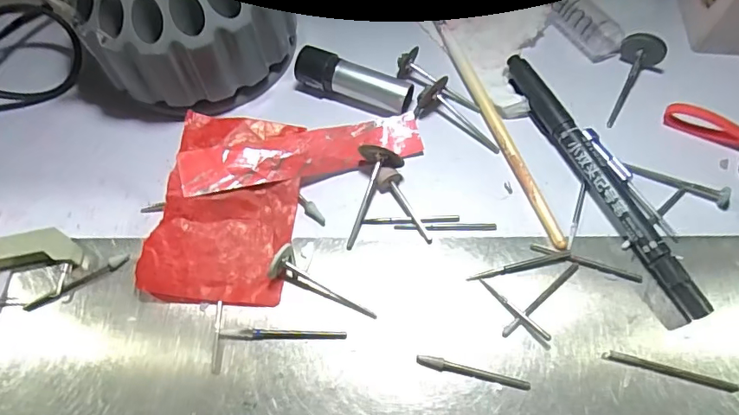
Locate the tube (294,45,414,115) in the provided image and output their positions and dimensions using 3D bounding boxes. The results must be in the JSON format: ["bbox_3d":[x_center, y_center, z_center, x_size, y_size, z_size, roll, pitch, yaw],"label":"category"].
[{"bbox_3d":[-0.007,-0.062,0.245,0.059,0.016,0.014,19,63,12],"label":"tube"}]

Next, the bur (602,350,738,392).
[{"bbox_3d":[0.109,0.059,0.181,0.045,0.004,0.004,15,62,10],"label":"bur"}]

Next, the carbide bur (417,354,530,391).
[{"bbox_3d":[0.038,0.061,0.183,0.041,0.006,0.004,10,61,8],"label":"carbide bur"}]

